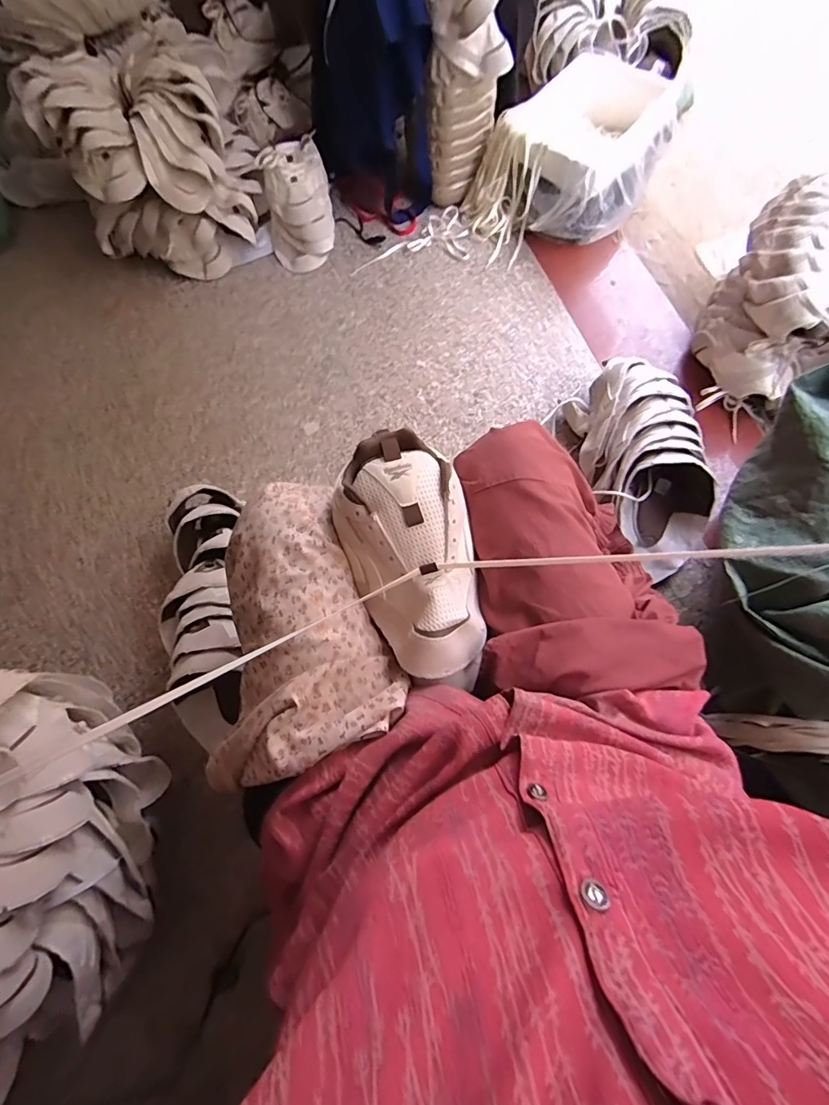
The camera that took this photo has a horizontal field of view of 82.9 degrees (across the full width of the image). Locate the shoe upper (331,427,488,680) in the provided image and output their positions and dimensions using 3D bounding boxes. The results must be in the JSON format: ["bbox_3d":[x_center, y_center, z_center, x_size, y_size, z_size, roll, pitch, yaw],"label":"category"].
[{"bbox_3d":[-0.001,-0.006,0.429,0.119,0.067,0.224,-22,71,-5],"label":"shoe upper"}]

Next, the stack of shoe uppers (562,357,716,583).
[{"bbox_3d":[0.408,-0.162,0.847,0.187,0.139,0.381,-12,70,-2],"label":"stack of shoe uppers"}]

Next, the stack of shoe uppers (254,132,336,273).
[{"bbox_3d":[-0.277,-0.829,1.121,0.152,0.156,0.213,-7,70,0],"label":"stack of shoe uppers"}]

